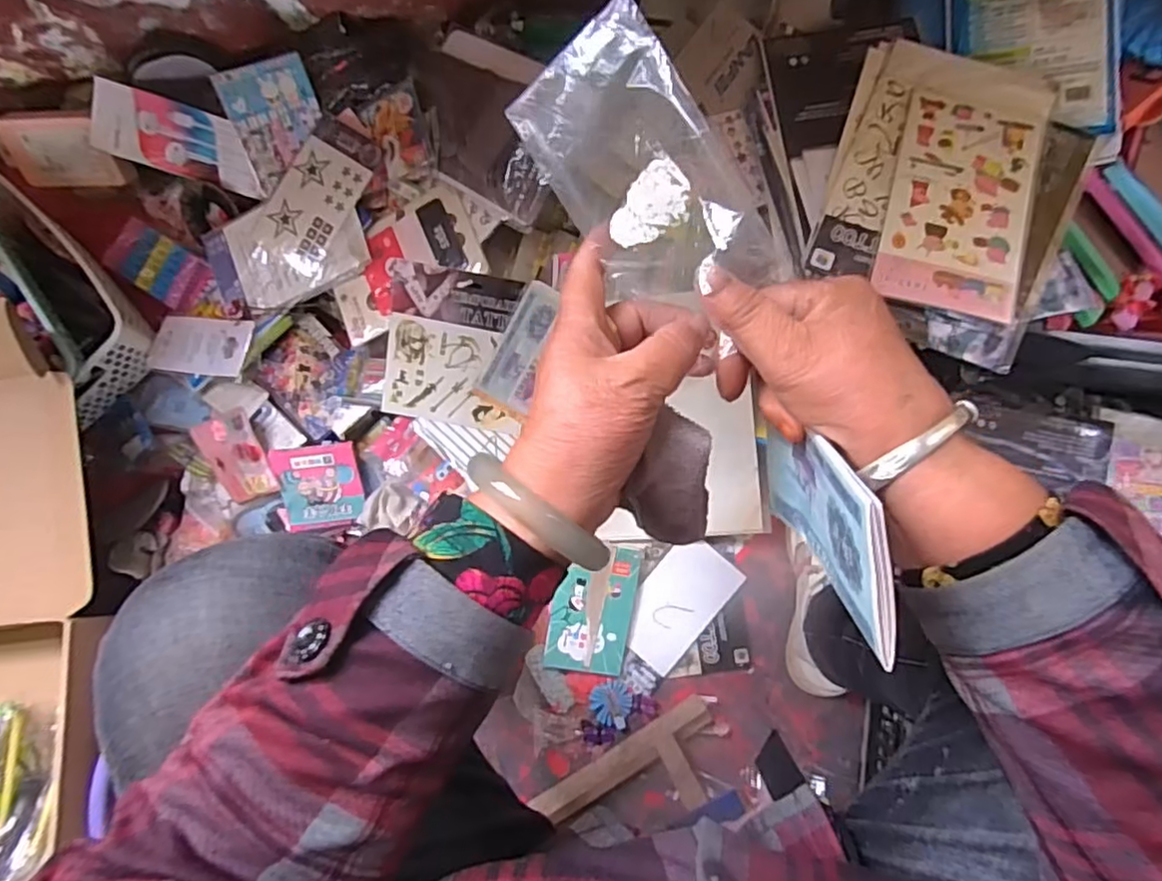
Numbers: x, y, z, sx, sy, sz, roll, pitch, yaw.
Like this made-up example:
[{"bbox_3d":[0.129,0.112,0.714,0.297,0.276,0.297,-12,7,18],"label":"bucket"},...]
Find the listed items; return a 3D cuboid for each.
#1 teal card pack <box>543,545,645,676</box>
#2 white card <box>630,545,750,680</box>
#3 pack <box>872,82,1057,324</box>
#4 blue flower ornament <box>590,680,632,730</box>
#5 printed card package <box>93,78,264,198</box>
[{"bbox_3d":[0.015,0.188,0.726,0.091,0.004,0.138,12,85,-11],"label":"teal card pack"},{"bbox_3d":[0.109,0.185,0.740,0.085,0.006,0.145,38,87,3],"label":"white card"},{"bbox_3d":[0.358,-0.235,0.606,0.127,0.007,0.248,16,76,7],"label":"pack"},{"bbox_3d":[0.033,0.294,0.725,0.045,0.005,0.050,4,83,4],"label":"blue flower ornament"},{"bbox_3d":[-0.455,-0.340,0.738,0.194,0.023,0.077,15,111,-6],"label":"printed card package"}]

